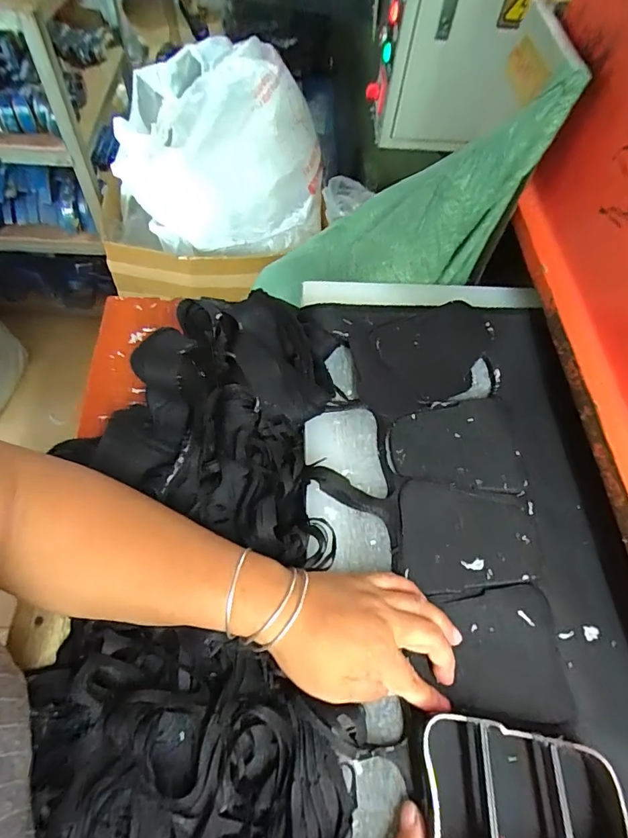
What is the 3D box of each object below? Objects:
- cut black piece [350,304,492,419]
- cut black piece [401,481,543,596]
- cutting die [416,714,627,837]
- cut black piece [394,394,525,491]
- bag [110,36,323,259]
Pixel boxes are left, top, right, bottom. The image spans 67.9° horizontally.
[{"bbox_3d":[0.119,-0.066,0.503,0.156,0.007,0.102,-19,71,-9],"label":"cut black piece"},{"bbox_3d":[0.139,0.107,0.417,0.120,0.007,0.093,7,60,-3],"label":"cut black piece"},{"bbox_3d":[0.135,0.254,0.309,0.125,0.035,0.097,2,60,-2],"label":"cutting die"},{"bbox_3d":[0.137,0.025,0.459,0.118,0.009,0.097,0,60,-7],"label":"cut black piece"},{"bbox_3d":[-0.256,-0.673,1.174,0.536,0.400,0.415,1,60,-7],"label":"bag"}]

